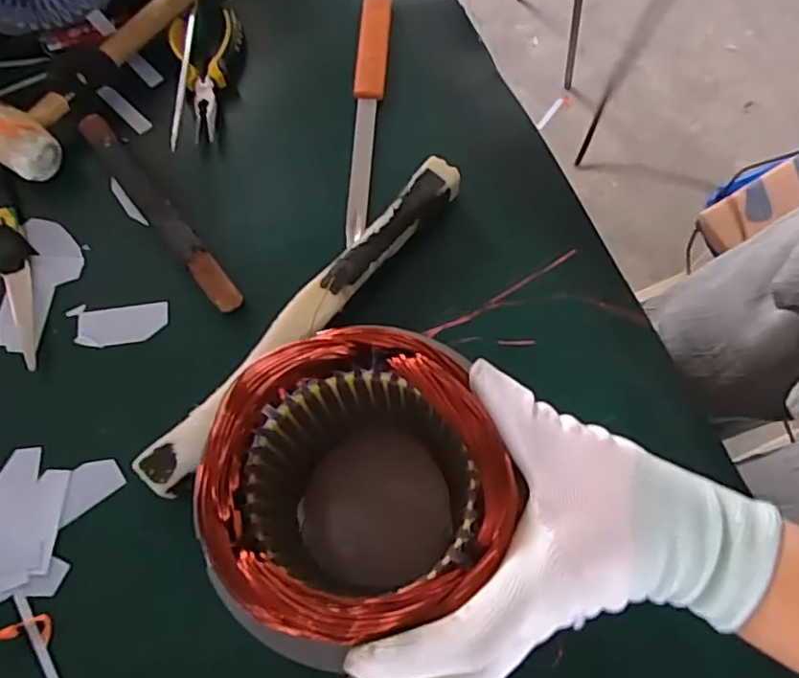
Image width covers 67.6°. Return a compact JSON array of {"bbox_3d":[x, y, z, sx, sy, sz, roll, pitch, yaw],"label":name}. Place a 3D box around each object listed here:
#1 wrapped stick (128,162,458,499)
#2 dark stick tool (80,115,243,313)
[{"bbox_3d":[-0.065,-0.016,0.449,0.032,0.042,0.317,38,73,14],"label":"wrapped stick"},{"bbox_3d":[-0.200,-0.109,0.493,0.022,0.021,0.226,-37,73,-13],"label":"dark stick tool"}]

